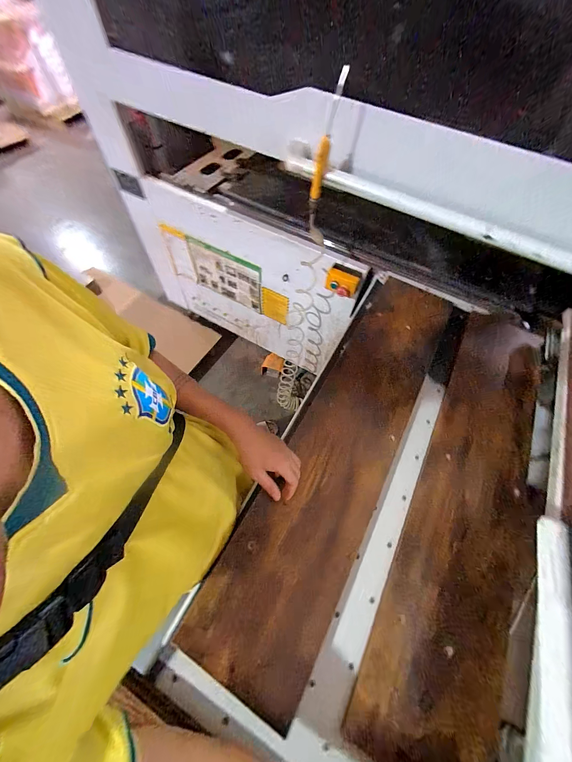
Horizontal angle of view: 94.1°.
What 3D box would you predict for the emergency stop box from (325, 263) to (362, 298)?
[{"bbox_3d":[0.207,-0.369,0.966,0.119,0.070,0.097,16,62,5],"label":"emergency stop box"}]

